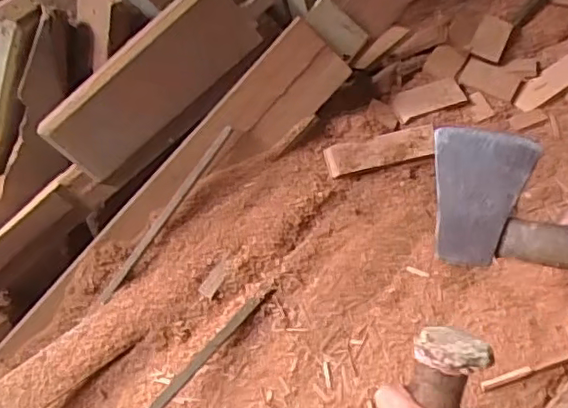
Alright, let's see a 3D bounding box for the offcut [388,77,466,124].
[{"bbox_3d":[0.211,-0.157,0.881,0.106,0.005,0.050,-19,63,-9],"label":"offcut"}]

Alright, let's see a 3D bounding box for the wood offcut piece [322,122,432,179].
[{"bbox_3d":[0.137,-0.076,0.842,0.155,0.015,0.047,-13,62,-5],"label":"wood offcut piece"}]

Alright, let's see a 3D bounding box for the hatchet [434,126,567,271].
[{"bbox_3d":[0.269,0.010,0.439,0.303,0.035,0.126,2,87,21],"label":"hatchet"}]

